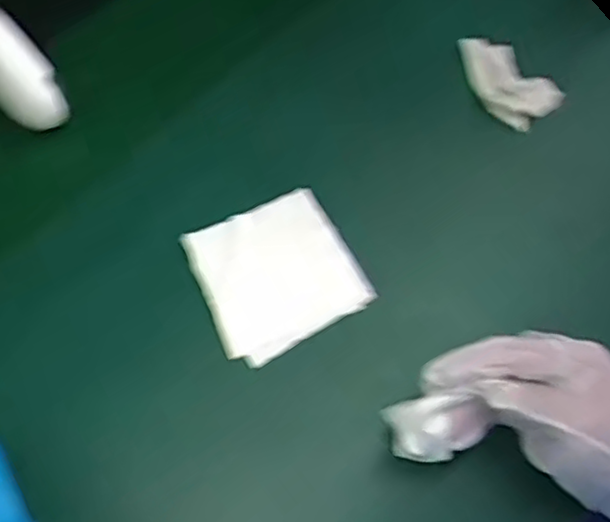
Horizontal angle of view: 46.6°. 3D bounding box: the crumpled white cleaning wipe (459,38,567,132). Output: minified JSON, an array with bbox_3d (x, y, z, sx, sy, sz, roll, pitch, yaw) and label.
[{"bbox_3d":[0.149,-0.135,0.522,0.041,0.031,0.083,-25,64,-19],"label":"crumpled white cleaning wipe"}]

